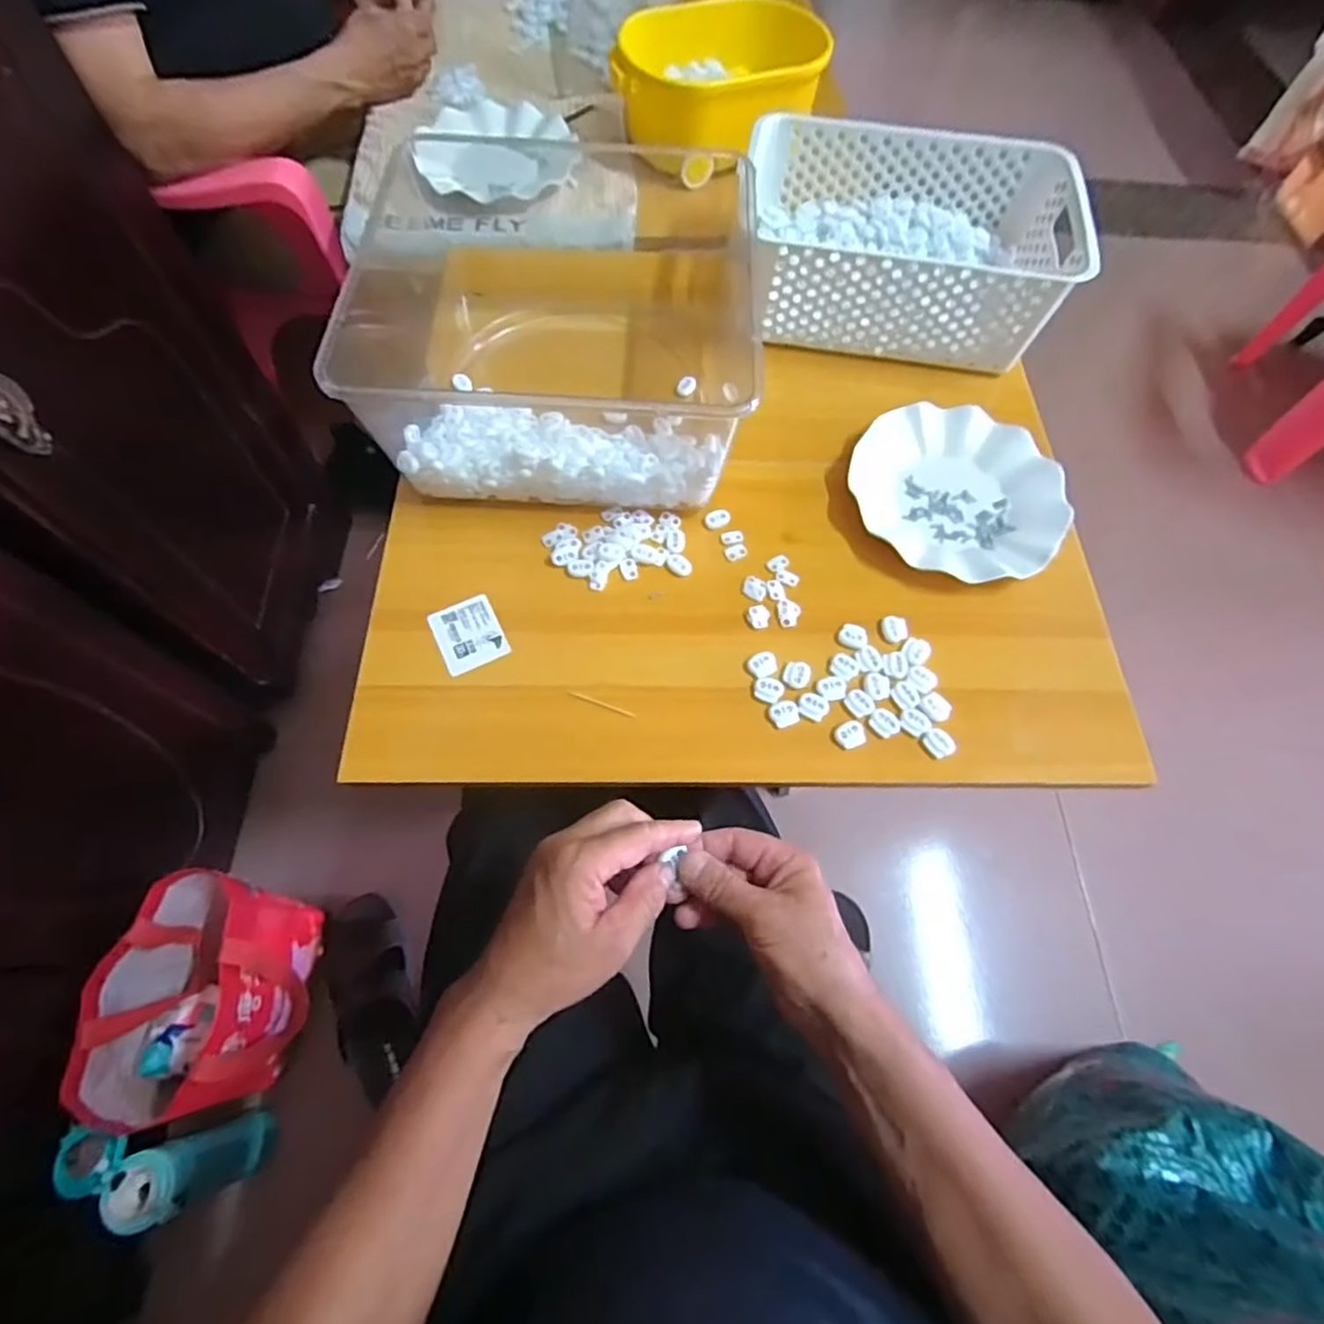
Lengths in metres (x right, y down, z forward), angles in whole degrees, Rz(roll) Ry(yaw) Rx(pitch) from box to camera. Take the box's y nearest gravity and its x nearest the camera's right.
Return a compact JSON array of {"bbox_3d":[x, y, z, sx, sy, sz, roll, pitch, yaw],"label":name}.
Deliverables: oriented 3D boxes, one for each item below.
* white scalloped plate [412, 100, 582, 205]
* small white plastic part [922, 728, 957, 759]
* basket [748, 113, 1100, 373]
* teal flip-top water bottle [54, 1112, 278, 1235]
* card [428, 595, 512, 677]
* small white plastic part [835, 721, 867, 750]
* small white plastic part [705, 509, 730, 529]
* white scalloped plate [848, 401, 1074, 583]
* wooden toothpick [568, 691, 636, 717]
[{"bbox_3d":[-0.197,-0.605,0.771,0.174,0.026,0.175,1,65,-2],"label":"white scalloped plate"},{"bbox_3d":[0.207,0.060,0.490,0.018,0.007,0.022,-26,69,-14],"label":"small white plastic part"},{"bbox_3d":[0.232,-0.410,0.648,0.303,0.102,0.204,9,65,2],"label":"basket"},{"bbox_3d":[-0.495,0.513,0.684,0.123,0.208,0.065,9,65,2],"label":"teal flip-top water bottle"},{"bbox_3d":[-0.153,-0.022,0.523,0.049,0.004,0.057,-24,73,-14],"label":"card"},{"bbox_3d":[0.142,0.054,0.491,0.023,0.004,0.020,-27,69,-14],"label":"small white plastic part"},{"bbox_3d":[0.049,-0.126,0.574,0.022,0.006,0.017,-20,67,-11],"label":"small white plastic part"},{"bbox_3d":[0.260,-0.152,0.580,0.180,0.023,0.175,1,65,-2],"label":"white scalloped plate"},{"bbox_3d":[-0.046,0.032,0.507,0.054,0.004,0.004,20,66,7],"label":"wooden toothpick"}]

